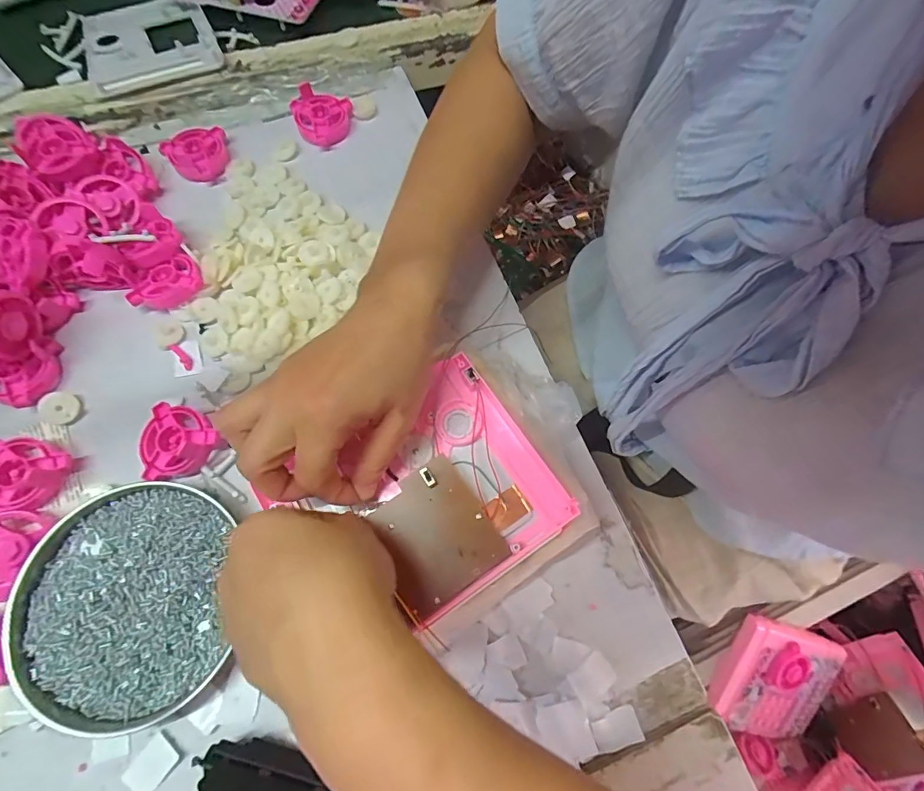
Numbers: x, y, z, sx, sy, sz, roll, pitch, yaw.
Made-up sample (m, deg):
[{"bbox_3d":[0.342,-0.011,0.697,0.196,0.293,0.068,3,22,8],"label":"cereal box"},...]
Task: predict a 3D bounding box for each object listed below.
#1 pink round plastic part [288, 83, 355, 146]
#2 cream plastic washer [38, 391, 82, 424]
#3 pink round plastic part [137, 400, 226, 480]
[{"bbox_3d":[-0.129,-0.261,0.432,0.054,0.026,0.051,1,70,-3],"label":"pink round plastic part"},{"bbox_3d":[-0.290,0.009,0.334,0.026,0.007,0.023,26,79,-11],"label":"cream plastic washer"},{"bbox_3d":[-0.202,0.029,0.327,0.052,0.020,0.053,1,70,-3],"label":"pink round plastic part"}]

